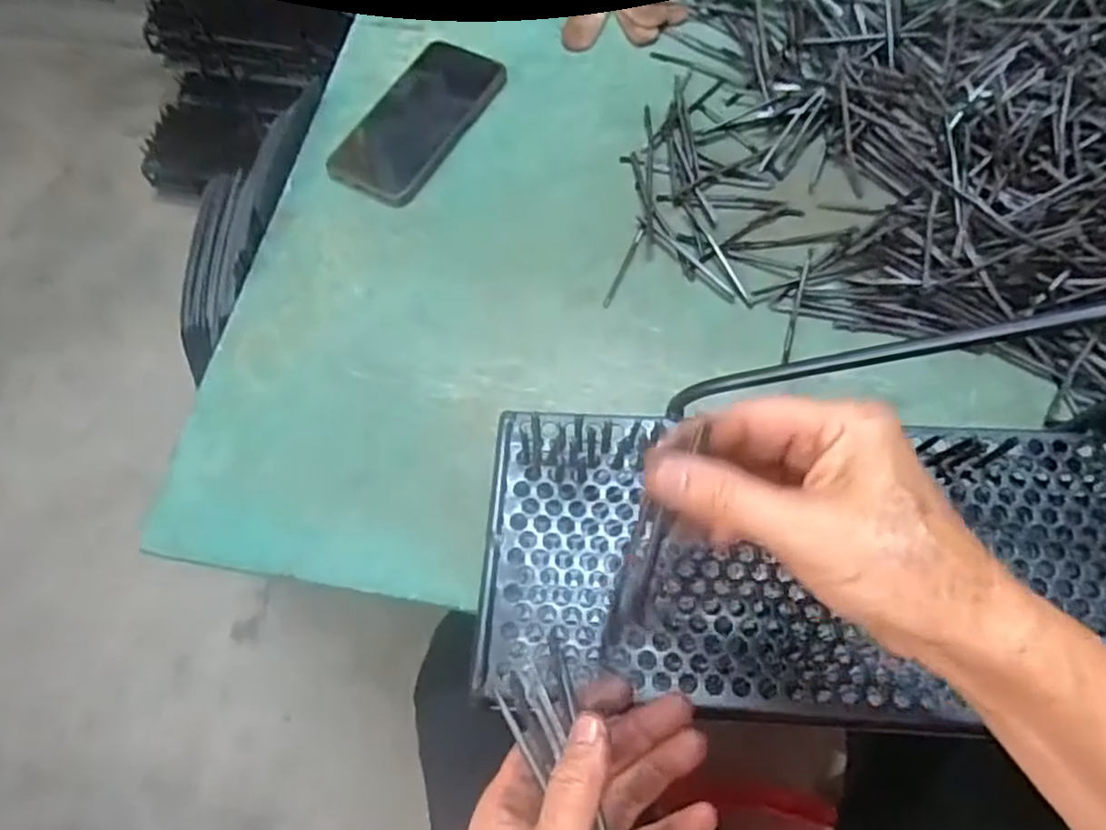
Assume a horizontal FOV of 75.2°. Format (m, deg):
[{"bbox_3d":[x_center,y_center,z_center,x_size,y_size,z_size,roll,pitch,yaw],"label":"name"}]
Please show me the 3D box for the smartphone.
[{"bbox_3d":[-0.108,-0.240,0.586,0.075,0.012,0.167,25,68,14],"label":"smartphone"}]

